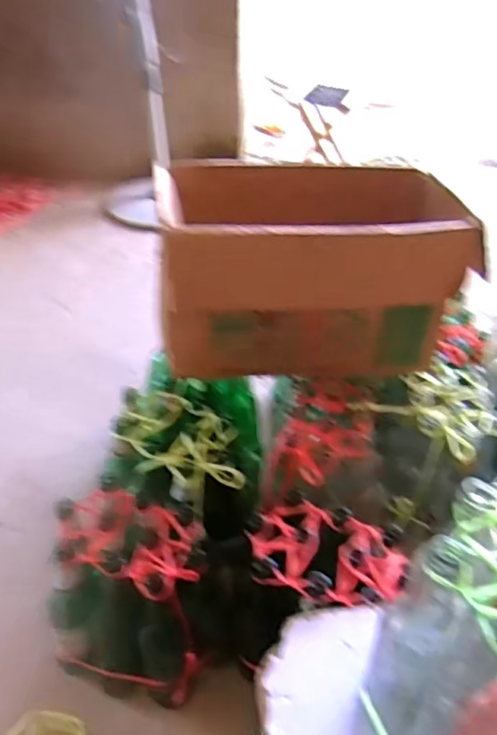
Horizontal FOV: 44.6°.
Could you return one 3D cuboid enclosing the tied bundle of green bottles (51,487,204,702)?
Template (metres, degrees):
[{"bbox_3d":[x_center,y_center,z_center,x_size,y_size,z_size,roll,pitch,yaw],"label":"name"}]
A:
[{"bbox_3d":[-0.154,0.318,0.849,0.204,0.240,0.182,10,40,11],"label":"tied bundle of green bottles"}]

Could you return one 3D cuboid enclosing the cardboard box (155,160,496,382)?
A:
[{"bbox_3d":[0.106,-0.166,1.013,0.473,0.262,0.280,-1,40,-2],"label":"cardboard box"}]

